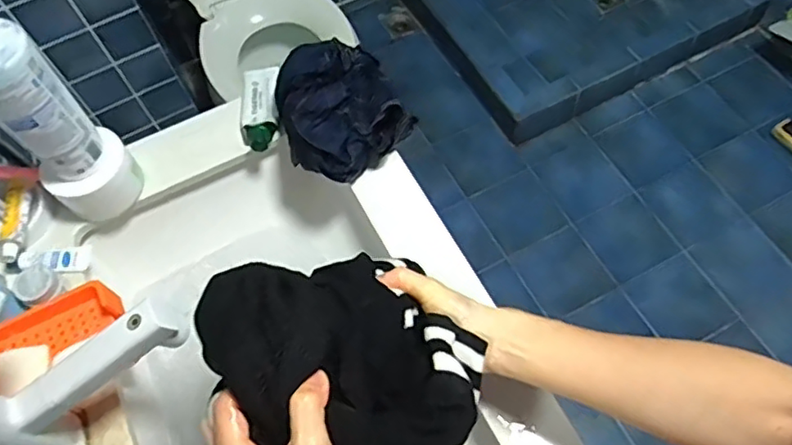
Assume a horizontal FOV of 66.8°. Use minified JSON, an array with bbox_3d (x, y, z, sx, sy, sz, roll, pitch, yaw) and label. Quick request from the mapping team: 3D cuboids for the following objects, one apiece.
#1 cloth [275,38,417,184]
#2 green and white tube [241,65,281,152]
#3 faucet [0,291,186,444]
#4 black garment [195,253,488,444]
[{"bbox_3d":[-0.066,-0.130,0.668,0.132,0.078,0.150,-28,65,-10],"label":"cloth"},{"bbox_3d":[-0.163,-0.138,0.722,0.045,0.024,0.131,-8,63,0],"label":"green and white tube"},{"bbox_3d":[-0.267,0.116,0.494,0.183,0.166,0.087,-35,66,-13],"label":"faucet"},{"bbox_3d":[-0.030,0.091,0.425,0.179,0.131,0.150,37,71,20],"label":"black garment"}]

